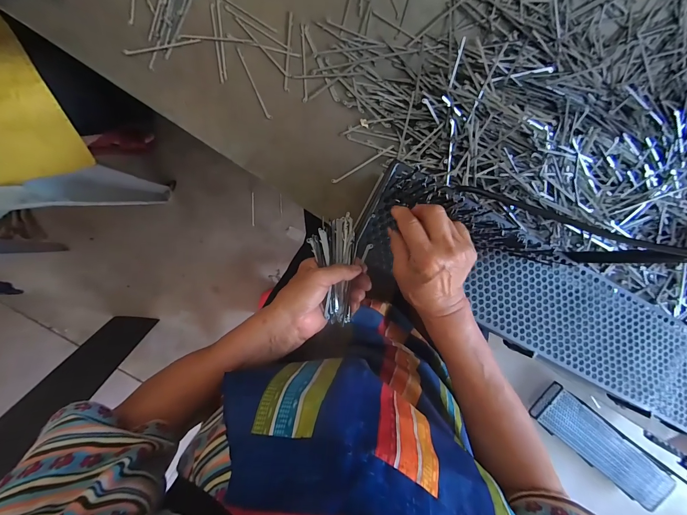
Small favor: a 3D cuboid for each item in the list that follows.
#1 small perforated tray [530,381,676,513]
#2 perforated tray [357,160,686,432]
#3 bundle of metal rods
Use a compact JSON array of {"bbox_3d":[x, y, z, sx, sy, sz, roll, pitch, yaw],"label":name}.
[{"bbox_3d":[0.926,0.682,1.070,0.592,0.037,0.158,38,104,-4],"label":"small perforated tray"},{"bbox_3d":[0.306,0.067,0.436,0.558,0.033,0.159,26,96,-6],"label":"perforated tray"},{"bbox_3d":[-0.003,0.013,0.383,0.075,0.034,0.137,2,85,-5],"label":"bundle of metal rods"}]

